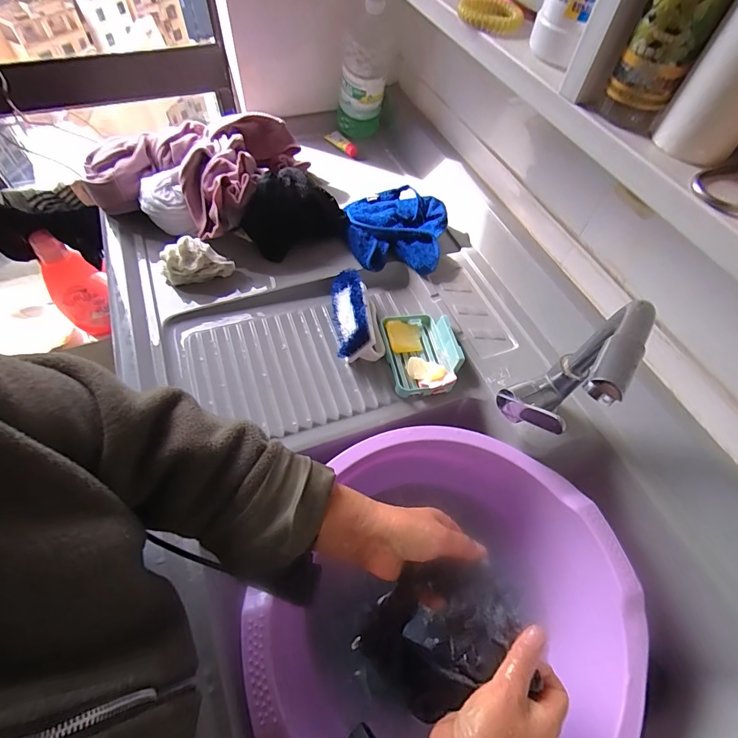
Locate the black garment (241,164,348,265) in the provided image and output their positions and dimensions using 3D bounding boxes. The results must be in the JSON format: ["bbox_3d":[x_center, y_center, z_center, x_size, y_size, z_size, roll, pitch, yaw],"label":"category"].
[{"bbox_3d":[-0.130,-0.271,0.689,0.173,0.111,0.103,-22,62,-16],"label":"black garment"}]

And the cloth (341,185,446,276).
[{"bbox_3d":[0.044,-0.248,0.713,0.180,0.057,0.171,7,58,0],"label":"cloth"}]

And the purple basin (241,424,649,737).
[{"bbox_3d":[0.103,0.290,0.499,0.393,0.163,0.403,2,58,-3],"label":"purple basin"}]

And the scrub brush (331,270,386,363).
[{"bbox_3d":[-0.020,-0.095,0.620,0.073,0.067,0.159,-5,59,-7],"label":"scrub brush"}]

